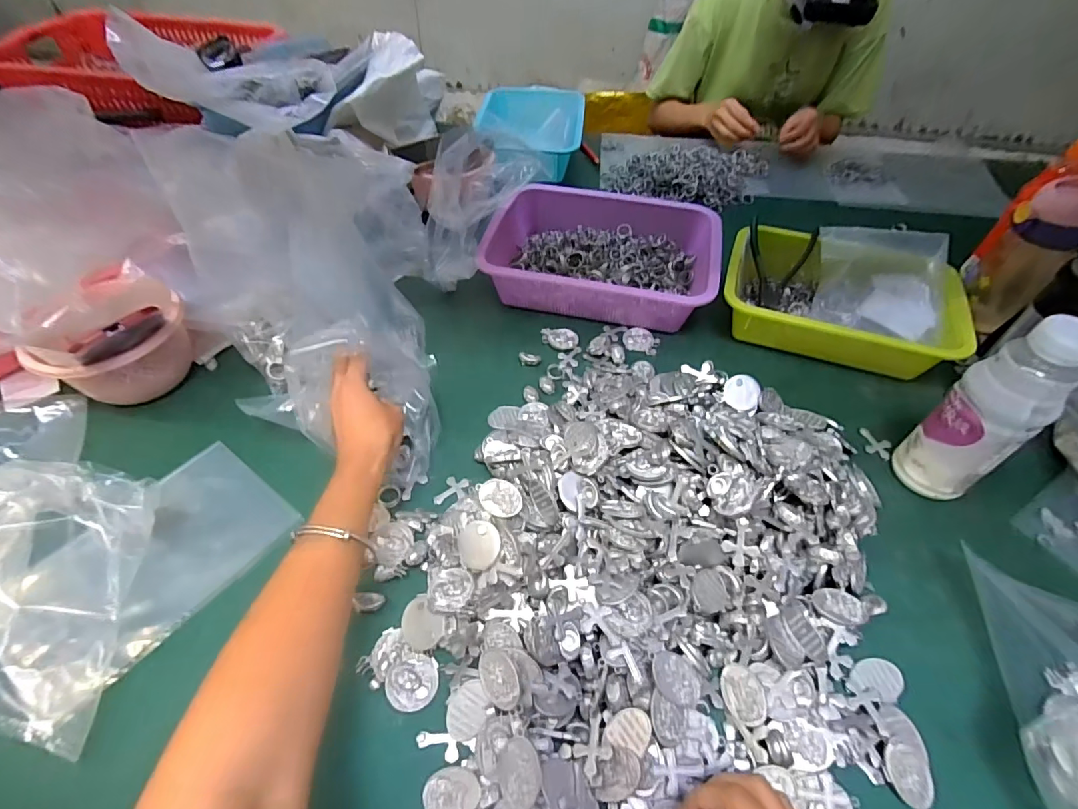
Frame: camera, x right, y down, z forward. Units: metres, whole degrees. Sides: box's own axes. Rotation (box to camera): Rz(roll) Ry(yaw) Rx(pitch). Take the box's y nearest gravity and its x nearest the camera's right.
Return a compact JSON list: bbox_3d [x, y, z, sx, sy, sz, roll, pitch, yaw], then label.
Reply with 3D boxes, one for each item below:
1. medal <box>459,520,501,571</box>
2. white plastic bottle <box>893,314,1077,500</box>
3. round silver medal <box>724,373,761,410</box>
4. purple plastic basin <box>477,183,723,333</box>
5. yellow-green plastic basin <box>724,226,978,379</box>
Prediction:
[{"bbox_3d":[-0.050,0.116,0.415,0.038,0.004,0.037,-6,71,19],"label":"medal"},{"bbox_3d":[0.397,0.015,0.440,0.059,0.193,0.054,1,51,0],"label":"white plastic bottle"},{"bbox_3d":[0.218,-0.013,0.538,0.039,0.004,0.037,0,87,-3],"label":"round silver medal"},{"bbox_3d":[0.090,-0.215,0.702,0.294,0.078,0.207,10,51,7],"label":"purple plastic basin"},{"bbox_3d":[0.370,-0.136,0.632,0.258,0.084,0.177,18,53,14],"label":"yellow-green plastic basin"}]

